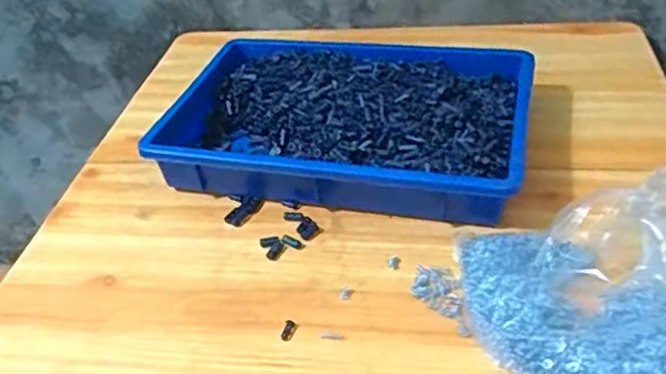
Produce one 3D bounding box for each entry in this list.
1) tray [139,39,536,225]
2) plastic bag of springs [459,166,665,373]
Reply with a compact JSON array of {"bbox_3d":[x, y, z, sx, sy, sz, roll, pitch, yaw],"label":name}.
[{"bbox_3d":[0.014,-0.069,0.693,0.363,0.057,0.249,6,41,15],"label":"tray"},{"bbox_3d":[0.208,0.068,0.486,0.197,0.074,0.224,-29,44,-25],"label":"plastic bag of springs"}]

